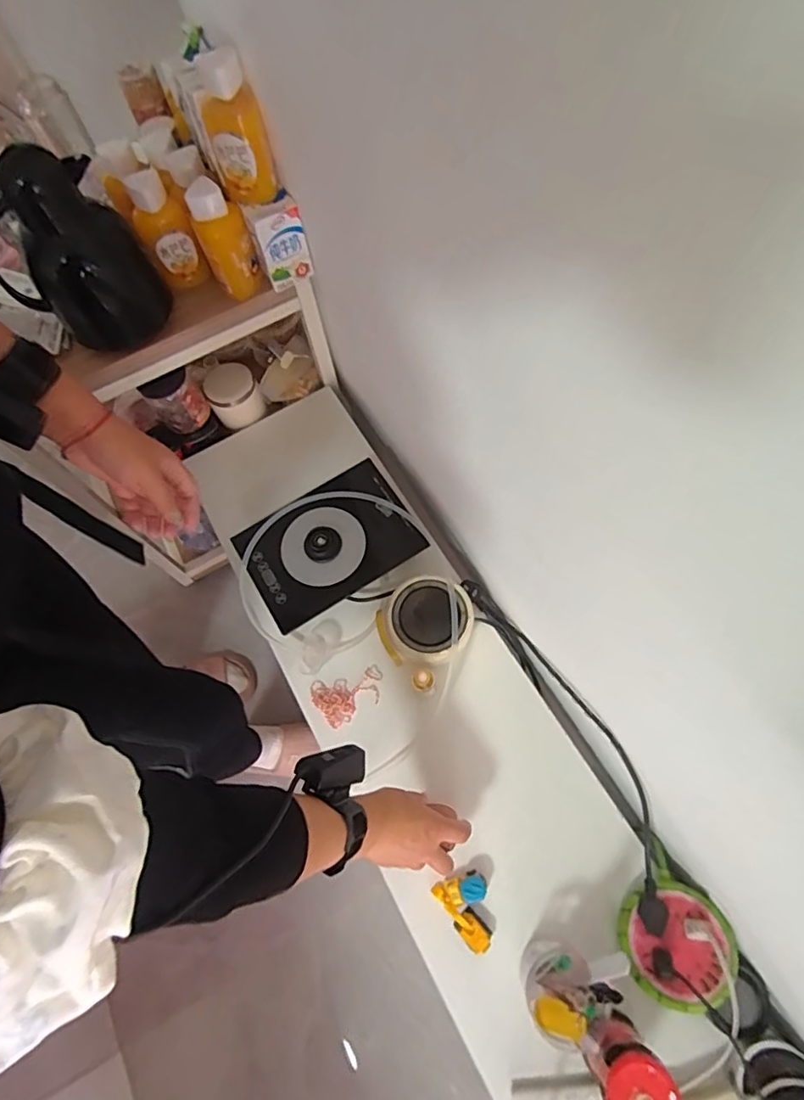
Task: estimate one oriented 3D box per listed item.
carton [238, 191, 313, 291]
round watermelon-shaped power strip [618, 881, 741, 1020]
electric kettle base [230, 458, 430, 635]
[{"bbox_3d":[-0.173,-0.432,0.777,0.070,0.111,0.043,-29,68,-7],"label":"carton"},{"bbox_3d":[0.304,0.438,0.616,0.114,0.031,0.116,-14,51,17],"label":"round watermelon-shaped power strip"},{"bbox_3d":[-0.113,-0.009,0.851,0.252,0.039,0.180,-32,68,-8],"label":"electric kettle base"}]

